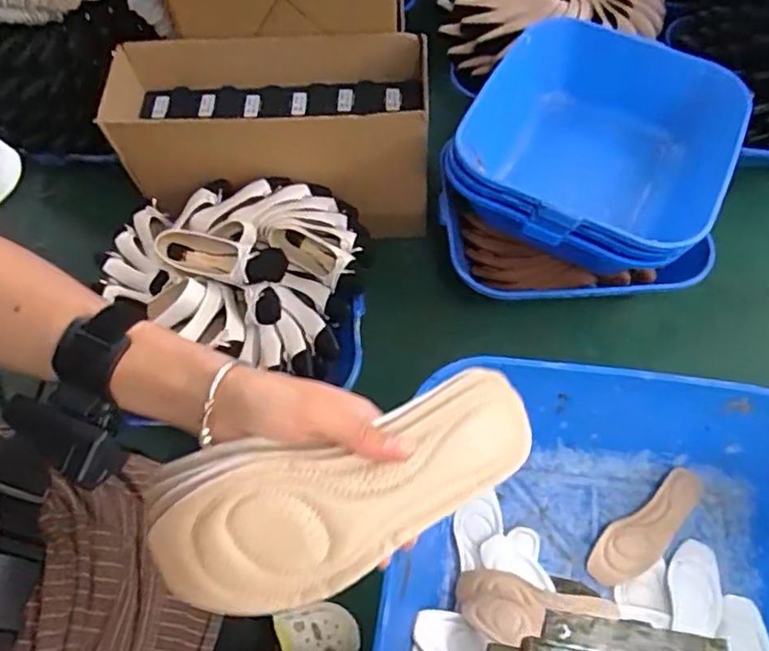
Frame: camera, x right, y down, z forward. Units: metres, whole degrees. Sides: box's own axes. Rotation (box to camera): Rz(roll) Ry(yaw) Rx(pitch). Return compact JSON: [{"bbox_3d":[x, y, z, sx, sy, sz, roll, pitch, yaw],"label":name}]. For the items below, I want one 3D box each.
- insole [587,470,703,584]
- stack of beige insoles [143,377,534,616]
[{"bbox_3d":[0.386,0.293,0.899,0.217,0.035,0.067,-34,64,-14],"label":"insole"},{"bbox_3d":[-0.019,0.089,0.337,0.209,0.032,0.085,-19,82,-9],"label":"stack of beige insoles"}]

